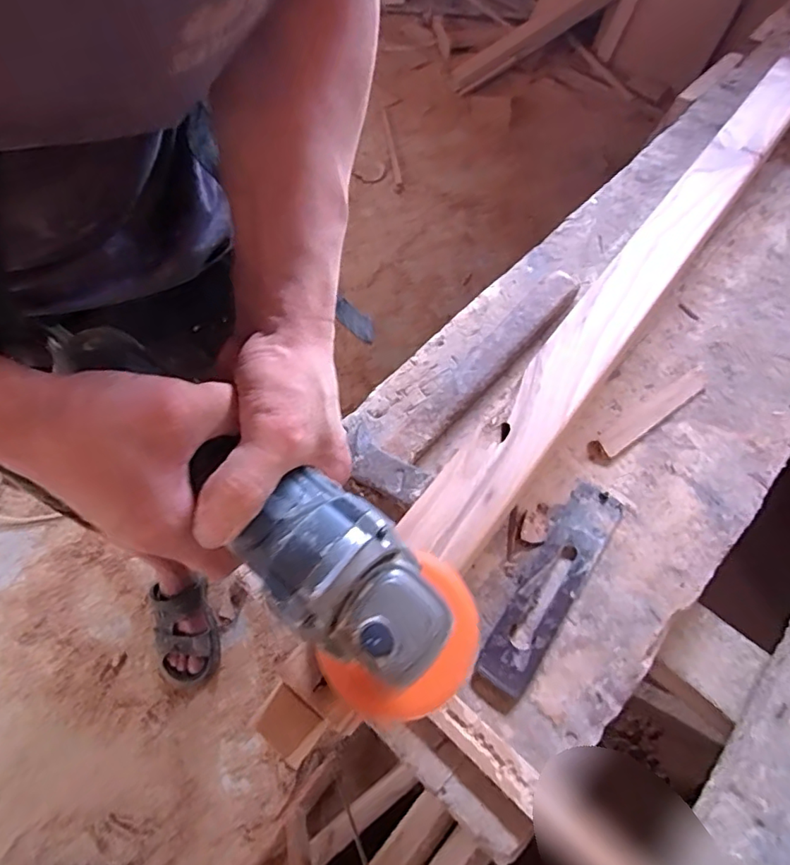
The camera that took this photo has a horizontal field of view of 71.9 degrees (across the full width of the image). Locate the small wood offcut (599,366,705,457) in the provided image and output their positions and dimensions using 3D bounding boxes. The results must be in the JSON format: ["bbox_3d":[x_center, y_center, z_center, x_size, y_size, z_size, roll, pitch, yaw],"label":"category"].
[{"bbox_3d":[0.230,-0.020,0.483,0.130,0.008,0.020,-32,66,-18],"label":"small wood offcut"}]

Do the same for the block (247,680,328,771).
[{"bbox_3d":[-0.064,0.174,0.326,0.039,0.006,0.030,33,67,17],"label":"block"}]

